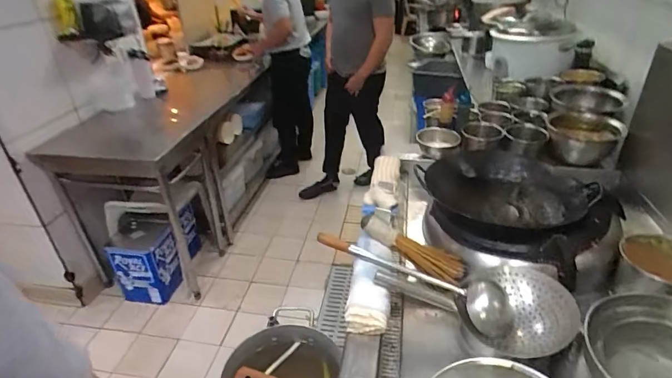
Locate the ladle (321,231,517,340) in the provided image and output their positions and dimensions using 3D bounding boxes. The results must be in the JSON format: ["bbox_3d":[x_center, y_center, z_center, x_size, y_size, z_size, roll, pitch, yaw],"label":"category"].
[{"bbox_3d":[0.188,0.215,1.006,0.490,0.113,0.114,14,35,27],"label":"ladle"}]

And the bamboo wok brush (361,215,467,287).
[{"bbox_3d":[0.204,0.159,1.084,0.292,0.053,0.087,30,38,8],"label":"bamboo wok brush"}]

